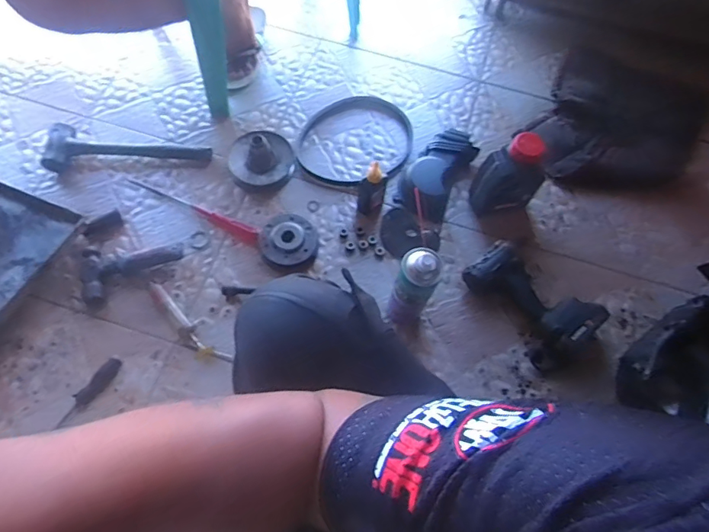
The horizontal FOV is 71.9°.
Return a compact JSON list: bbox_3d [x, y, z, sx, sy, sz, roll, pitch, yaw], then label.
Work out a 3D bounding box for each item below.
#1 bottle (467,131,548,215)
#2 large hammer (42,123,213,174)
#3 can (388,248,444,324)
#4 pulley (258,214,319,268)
[{"bbox_3d":[0.307,-0.167,0.951,0.135,0.193,0.073,6,67,0],"label":"bottle"},{"bbox_3d":[-0.470,-0.247,1.026,0.332,0.049,0.095,-1,66,-3],"label":"large hammer"},{"bbox_3d":[0.099,0.039,0.825,0.062,0.220,0.053,17,66,5],"label":"can"},{"bbox_3d":[-0.129,-0.048,0.955,0.106,0.040,0.103,1,67,-2],"label":"pulley"}]

